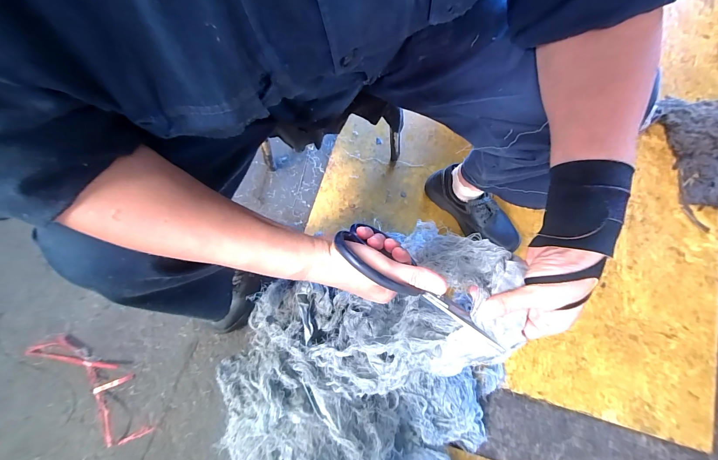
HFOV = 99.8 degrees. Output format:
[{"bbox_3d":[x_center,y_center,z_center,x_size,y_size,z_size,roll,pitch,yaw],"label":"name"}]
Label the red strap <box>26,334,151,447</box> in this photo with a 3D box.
[{"bbox_3d":[-0.590,0.341,0.667,0.326,0.029,0.118,40,82,8],"label":"red strap"}]

